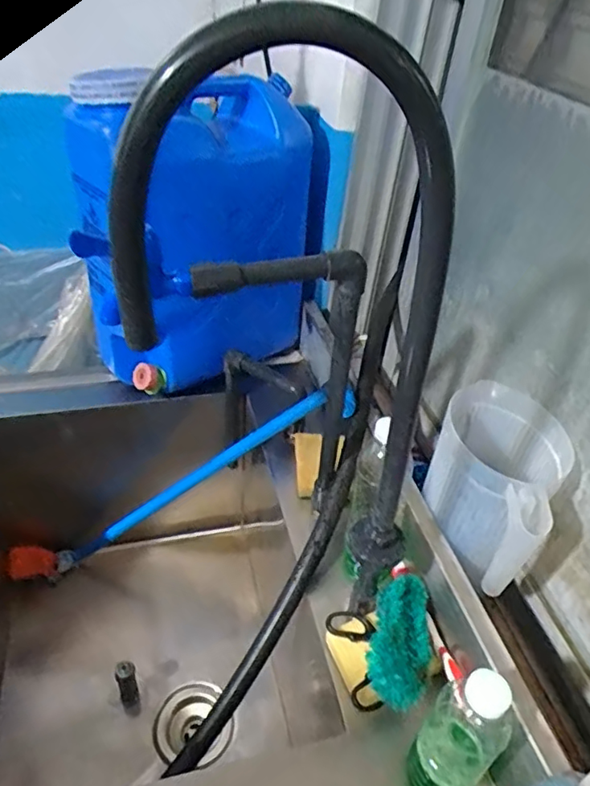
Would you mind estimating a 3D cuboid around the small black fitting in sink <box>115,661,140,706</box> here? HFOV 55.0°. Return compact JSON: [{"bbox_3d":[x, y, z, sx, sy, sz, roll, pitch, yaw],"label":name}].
[{"bbox_3d":[-0.257,0.443,0.869,0.028,0.112,0.023,-15,44,-24],"label":"small black fitting in sink"}]

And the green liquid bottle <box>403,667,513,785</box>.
[{"bbox_3d":[0.137,0.283,0.470,0.061,0.169,0.058,33,47,29],"label":"green liquid bottle"}]

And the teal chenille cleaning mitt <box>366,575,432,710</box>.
[{"bbox_3d":[0.105,0.242,0.563,0.056,0.034,0.119,14,40,9],"label":"teal chenille cleaning mitt"}]

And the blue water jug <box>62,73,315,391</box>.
[{"bbox_3d":[-0.118,-0.208,0.834,0.343,0.429,0.187,-29,51,-35],"label":"blue water jug"}]

